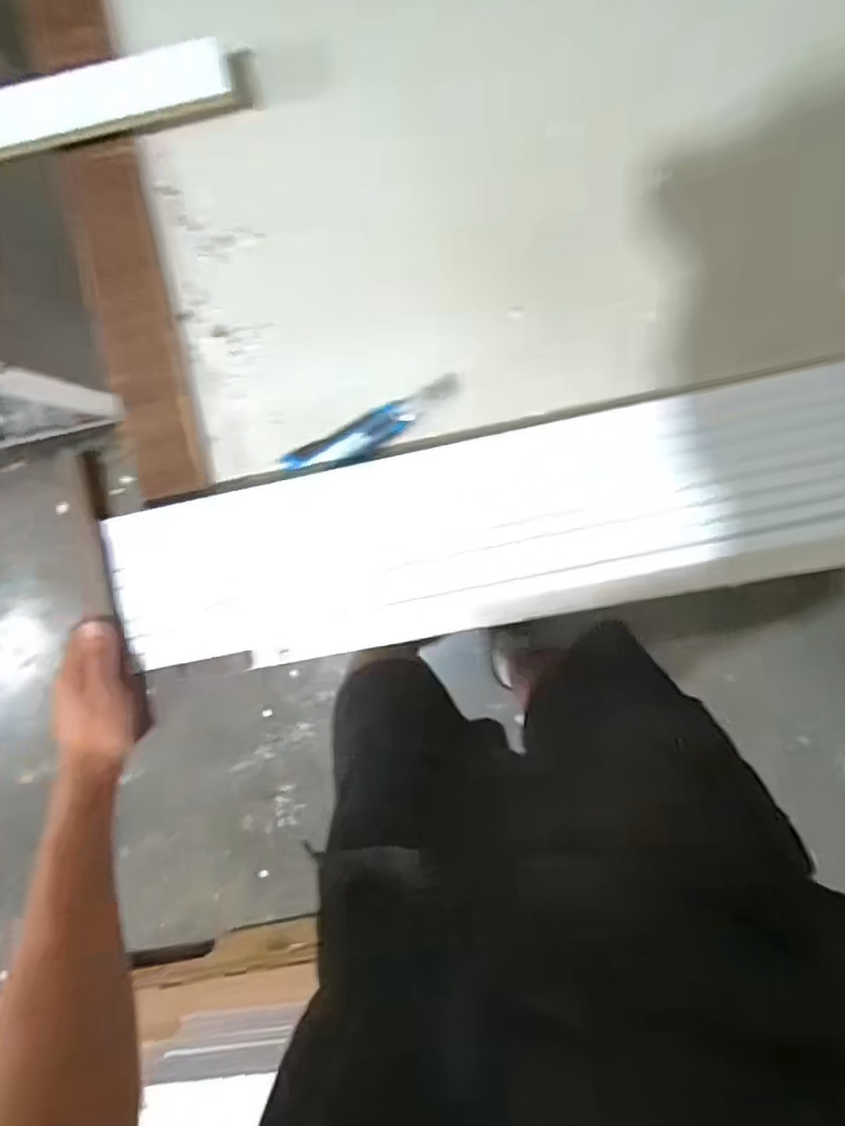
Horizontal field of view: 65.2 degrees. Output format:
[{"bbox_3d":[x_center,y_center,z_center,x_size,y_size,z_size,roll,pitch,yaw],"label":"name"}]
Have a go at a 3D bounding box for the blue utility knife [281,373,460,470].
[{"bbox_3d":[-0.044,-0.126,0.624,0.175,0.028,0.034,-27,93,6],"label":"blue utility knife"}]

